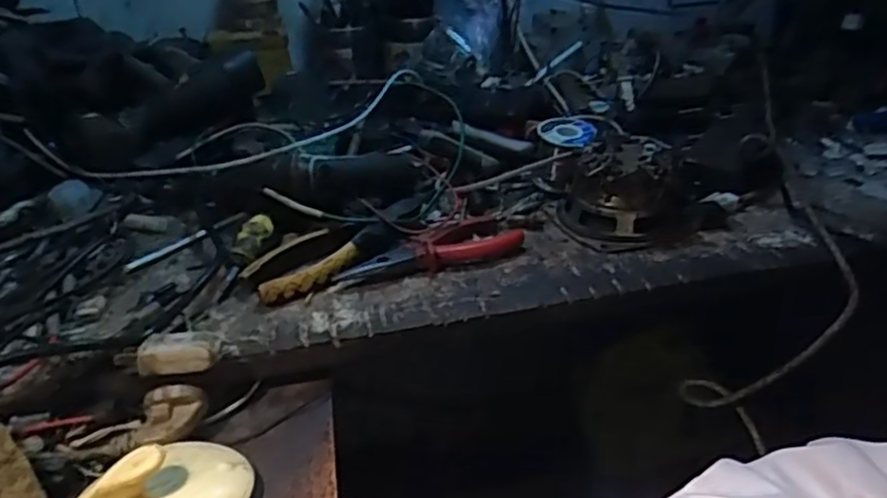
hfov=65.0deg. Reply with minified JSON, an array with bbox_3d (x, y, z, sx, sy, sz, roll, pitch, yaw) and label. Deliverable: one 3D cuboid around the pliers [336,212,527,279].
[{"bbox_3d":[-0.013,-0.002,0.551,0.148,0.017,0.062,-13,33,-19],"label":"pliers"}]

